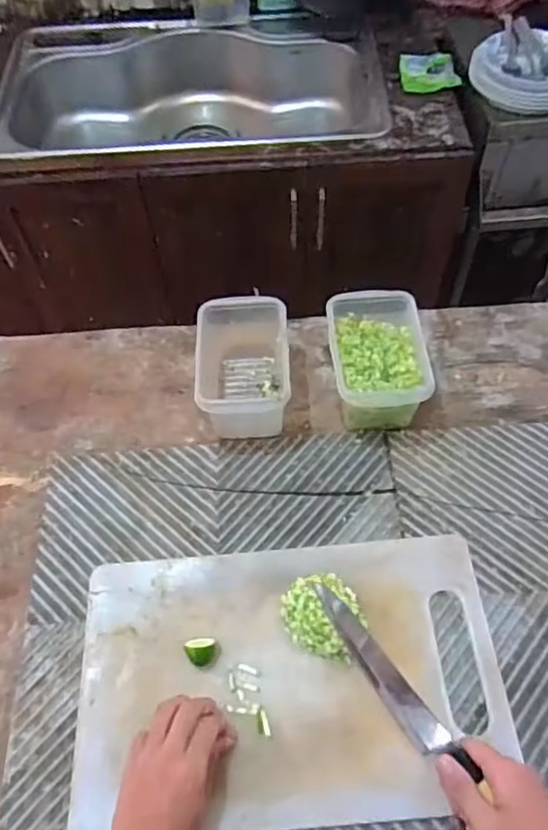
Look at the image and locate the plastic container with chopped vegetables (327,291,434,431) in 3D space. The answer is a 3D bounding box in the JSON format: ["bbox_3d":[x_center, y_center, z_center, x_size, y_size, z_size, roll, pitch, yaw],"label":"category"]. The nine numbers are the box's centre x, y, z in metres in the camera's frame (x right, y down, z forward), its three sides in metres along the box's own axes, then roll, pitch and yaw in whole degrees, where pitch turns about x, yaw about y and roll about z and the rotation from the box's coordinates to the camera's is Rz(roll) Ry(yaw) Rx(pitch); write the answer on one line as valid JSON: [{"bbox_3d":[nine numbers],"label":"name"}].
[{"bbox_3d":[0.120,-0.060,0.740,0.104,0.095,0.145,-5,57,1],"label":"plastic container with chopped vegetables"}]

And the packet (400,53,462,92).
[{"bbox_3d":[0.326,-0.727,1.314,0.119,0.015,0.116,-5,57,-1],"label":"packet"}]

